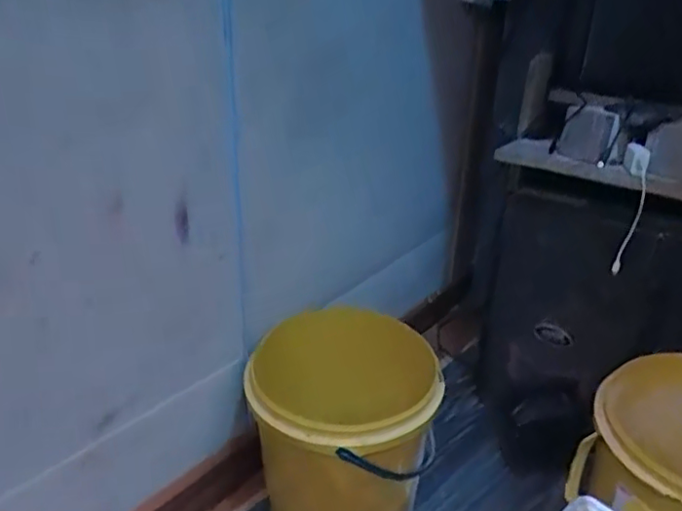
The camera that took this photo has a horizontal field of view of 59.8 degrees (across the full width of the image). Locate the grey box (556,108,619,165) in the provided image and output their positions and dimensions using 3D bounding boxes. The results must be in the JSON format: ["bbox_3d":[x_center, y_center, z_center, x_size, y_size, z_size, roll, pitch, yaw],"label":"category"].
[{"bbox_3d":[0.371,-0.182,0.895,0.073,0.074,0.025,15,27,28],"label":"grey box"}]

